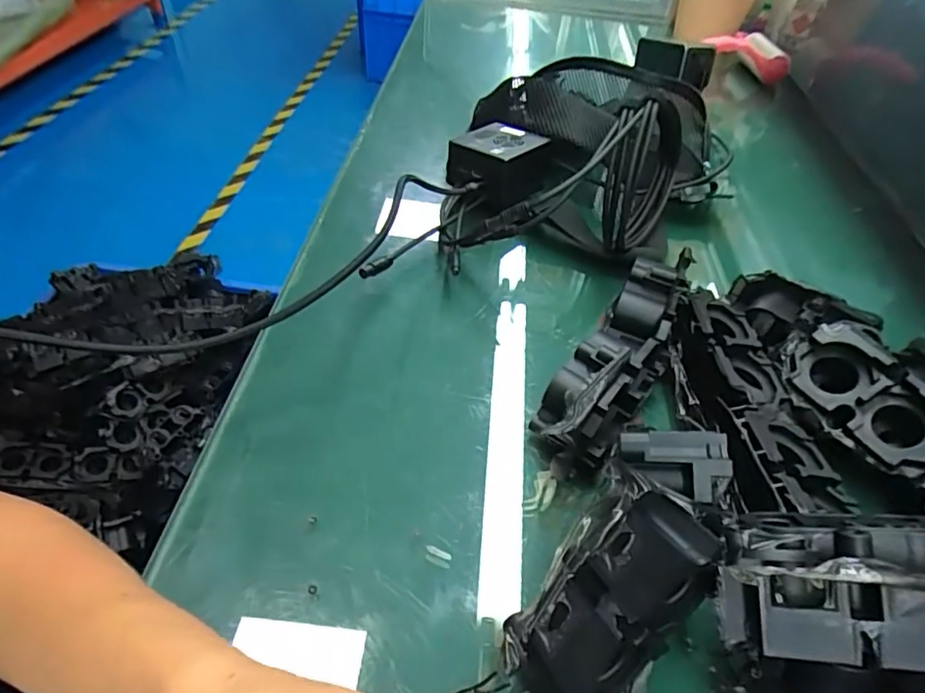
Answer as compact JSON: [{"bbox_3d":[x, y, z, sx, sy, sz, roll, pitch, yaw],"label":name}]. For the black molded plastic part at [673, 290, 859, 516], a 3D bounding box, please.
[{"bbox_3d":[0.184,0.032,0.347,0.068,0.033,0.172,5,48,0],"label":"black molded plastic part"}]

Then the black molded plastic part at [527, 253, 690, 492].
[{"bbox_3d":[0.111,0.003,0.382,0.057,0.051,0.203,29,52,20],"label":"black molded plastic part"}]

